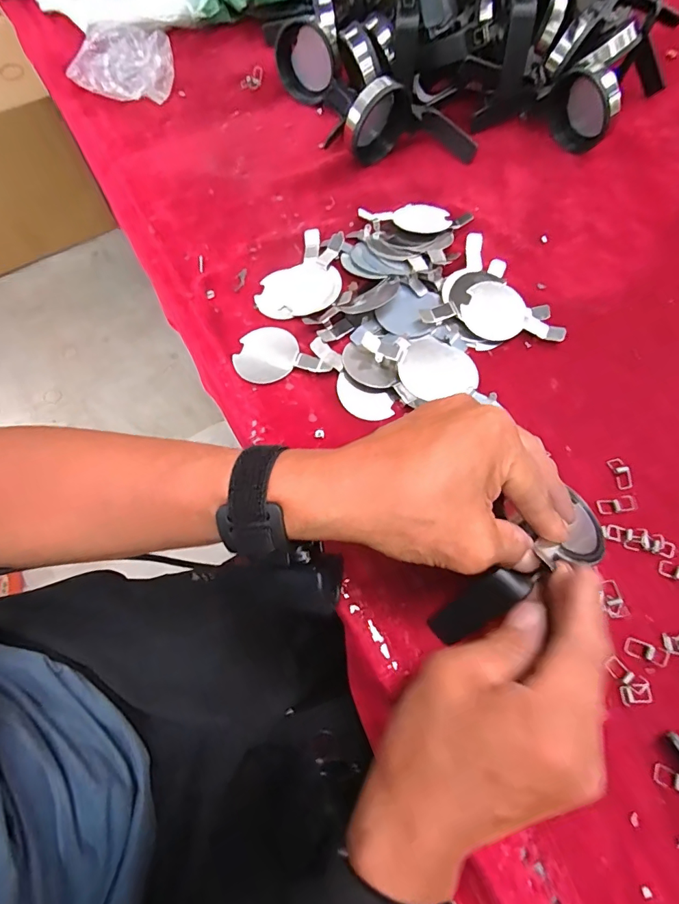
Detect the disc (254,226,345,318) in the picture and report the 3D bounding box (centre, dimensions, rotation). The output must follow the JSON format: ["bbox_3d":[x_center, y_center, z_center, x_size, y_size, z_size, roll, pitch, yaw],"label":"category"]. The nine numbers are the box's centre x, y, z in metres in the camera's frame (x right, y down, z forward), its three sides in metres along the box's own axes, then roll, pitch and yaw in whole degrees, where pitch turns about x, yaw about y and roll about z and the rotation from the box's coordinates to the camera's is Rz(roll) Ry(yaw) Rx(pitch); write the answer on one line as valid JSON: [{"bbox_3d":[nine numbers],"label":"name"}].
[{"bbox_3d":[-0.027,-0.152,0.396,0.065,0.005,0.095,34,78,22],"label":"disc"}]

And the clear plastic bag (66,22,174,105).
[{"bbox_3d":[-0.231,-0.412,0.486,0.092,0.042,0.078,27,70,10],"label":"clear plastic bag"}]

